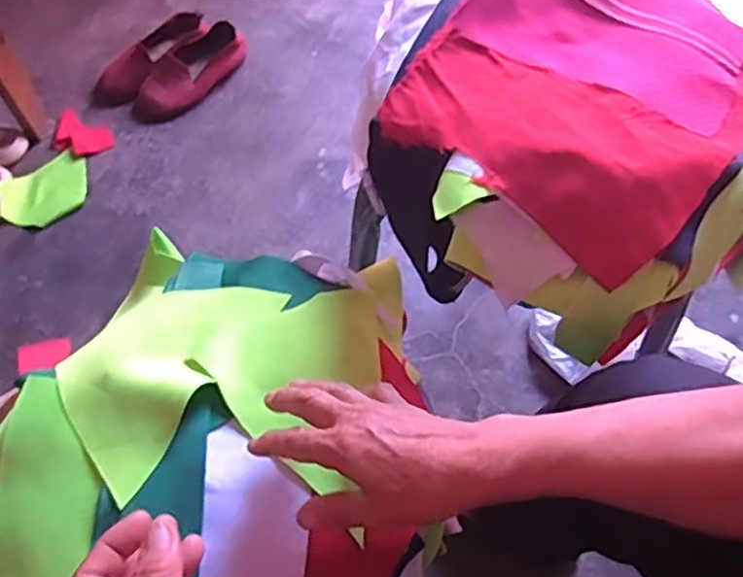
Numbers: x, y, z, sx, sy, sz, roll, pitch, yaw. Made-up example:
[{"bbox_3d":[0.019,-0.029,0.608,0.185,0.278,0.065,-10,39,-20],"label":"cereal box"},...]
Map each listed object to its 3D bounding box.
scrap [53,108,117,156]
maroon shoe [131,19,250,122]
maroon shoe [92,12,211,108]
[{"bbox_3d":[-0.441,-0.235,1.050,0.098,0.005,0.073,20,59,11],"label":"scrap"},{"bbox_3d":[-0.291,-0.344,1.084,0.084,0.055,0.210,38,64,20],"label":"maroon shoe"},{"bbox_3d":[-0.352,-0.367,1.107,0.078,0.052,0.218,29,62,16],"label":"maroon shoe"}]

